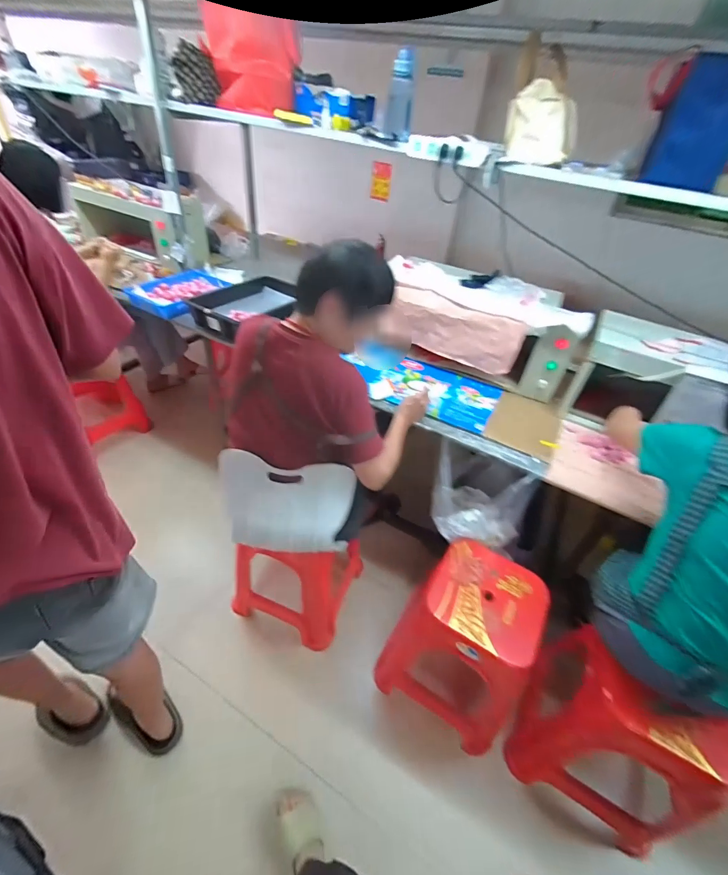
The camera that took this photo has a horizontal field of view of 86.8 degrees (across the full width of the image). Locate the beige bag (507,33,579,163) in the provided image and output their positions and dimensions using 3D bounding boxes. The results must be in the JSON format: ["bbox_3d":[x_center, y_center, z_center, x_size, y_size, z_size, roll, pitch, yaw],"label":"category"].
[{"bbox_3d":[0.516,-0.939,1.085,0.199,0.253,0.171,17,42,11],"label":"beige bag"}]

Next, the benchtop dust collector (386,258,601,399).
[{"bbox_3d":[0.412,-0.403,1.389,0.683,0.283,0.281,17,42,11],"label":"benchtop dust collector"}]

